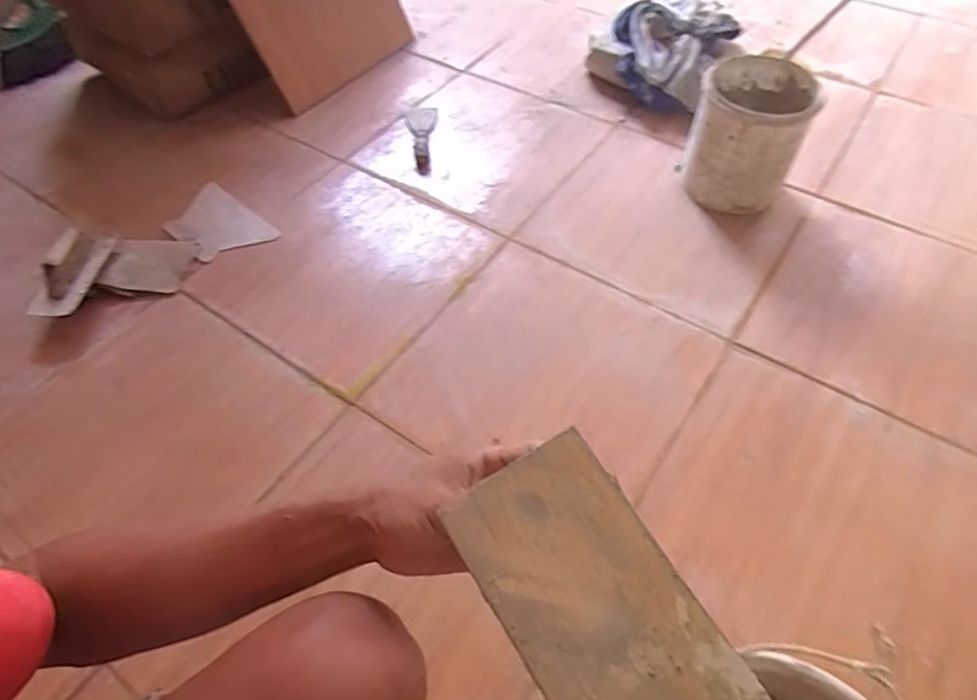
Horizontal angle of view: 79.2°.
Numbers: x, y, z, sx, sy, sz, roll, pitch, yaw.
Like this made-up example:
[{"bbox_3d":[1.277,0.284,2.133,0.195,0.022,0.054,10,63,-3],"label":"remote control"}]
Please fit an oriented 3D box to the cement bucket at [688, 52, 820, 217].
[{"bbox_3d":[0.436,-0.357,1.001,0.169,0.180,0.181,-2,56,2],"label":"cement bucket"}]

